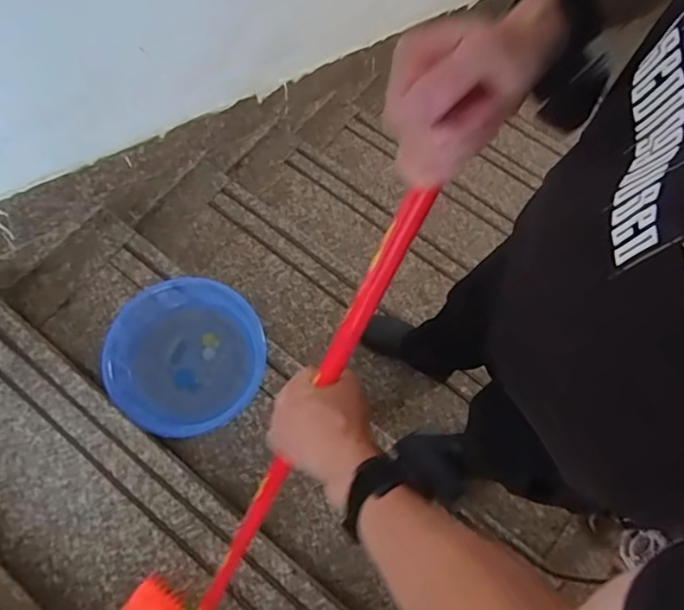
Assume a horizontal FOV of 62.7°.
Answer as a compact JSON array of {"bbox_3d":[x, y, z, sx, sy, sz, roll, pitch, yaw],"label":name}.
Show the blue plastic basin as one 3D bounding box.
[{"bbox_3d":[-0.315,0.111,1.168,0.300,0.158,0.299,0,71,0],"label":"blue plastic basin"}]

